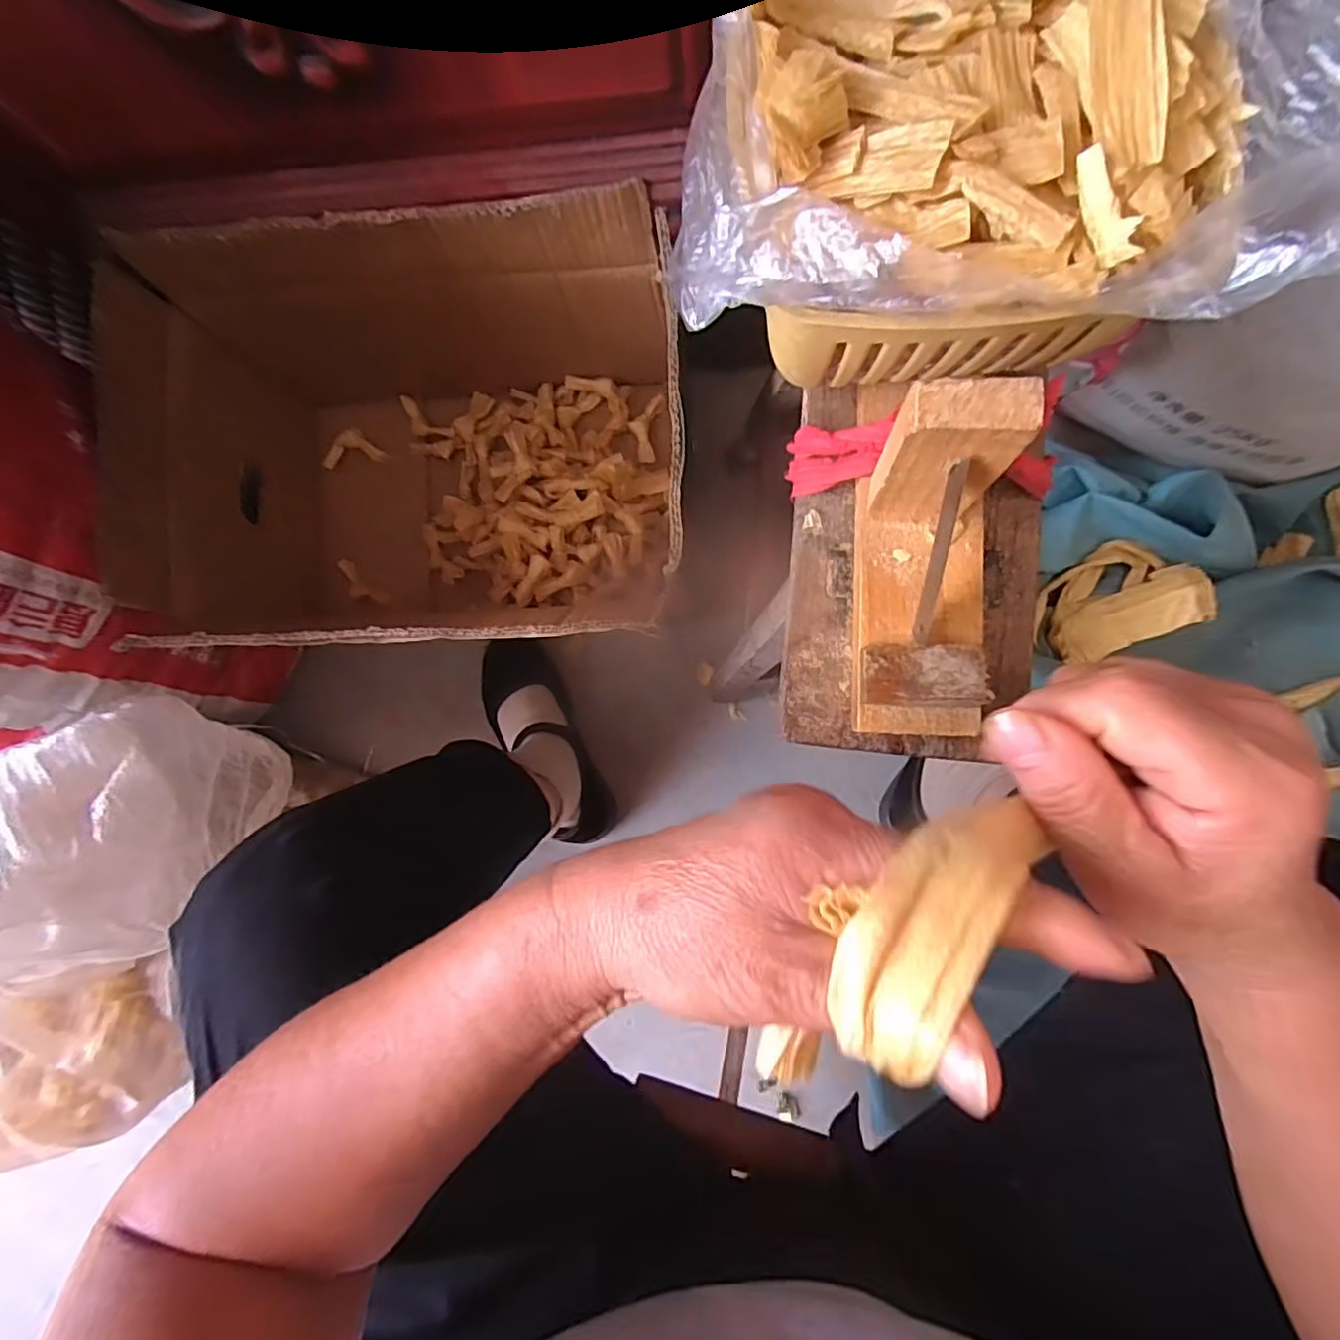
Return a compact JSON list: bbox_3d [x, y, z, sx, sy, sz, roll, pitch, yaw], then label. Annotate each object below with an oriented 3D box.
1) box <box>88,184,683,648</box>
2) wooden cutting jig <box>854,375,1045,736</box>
[{"bbox_3d":[-0.207,-0.176,0.595,0.449,0.276,0.314,0,88,5],"label":"box"},{"bbox_3d":[0.114,-0.036,0.267,0.071,0.104,0.130,4,88,5],"label":"wooden cutting jig"}]

